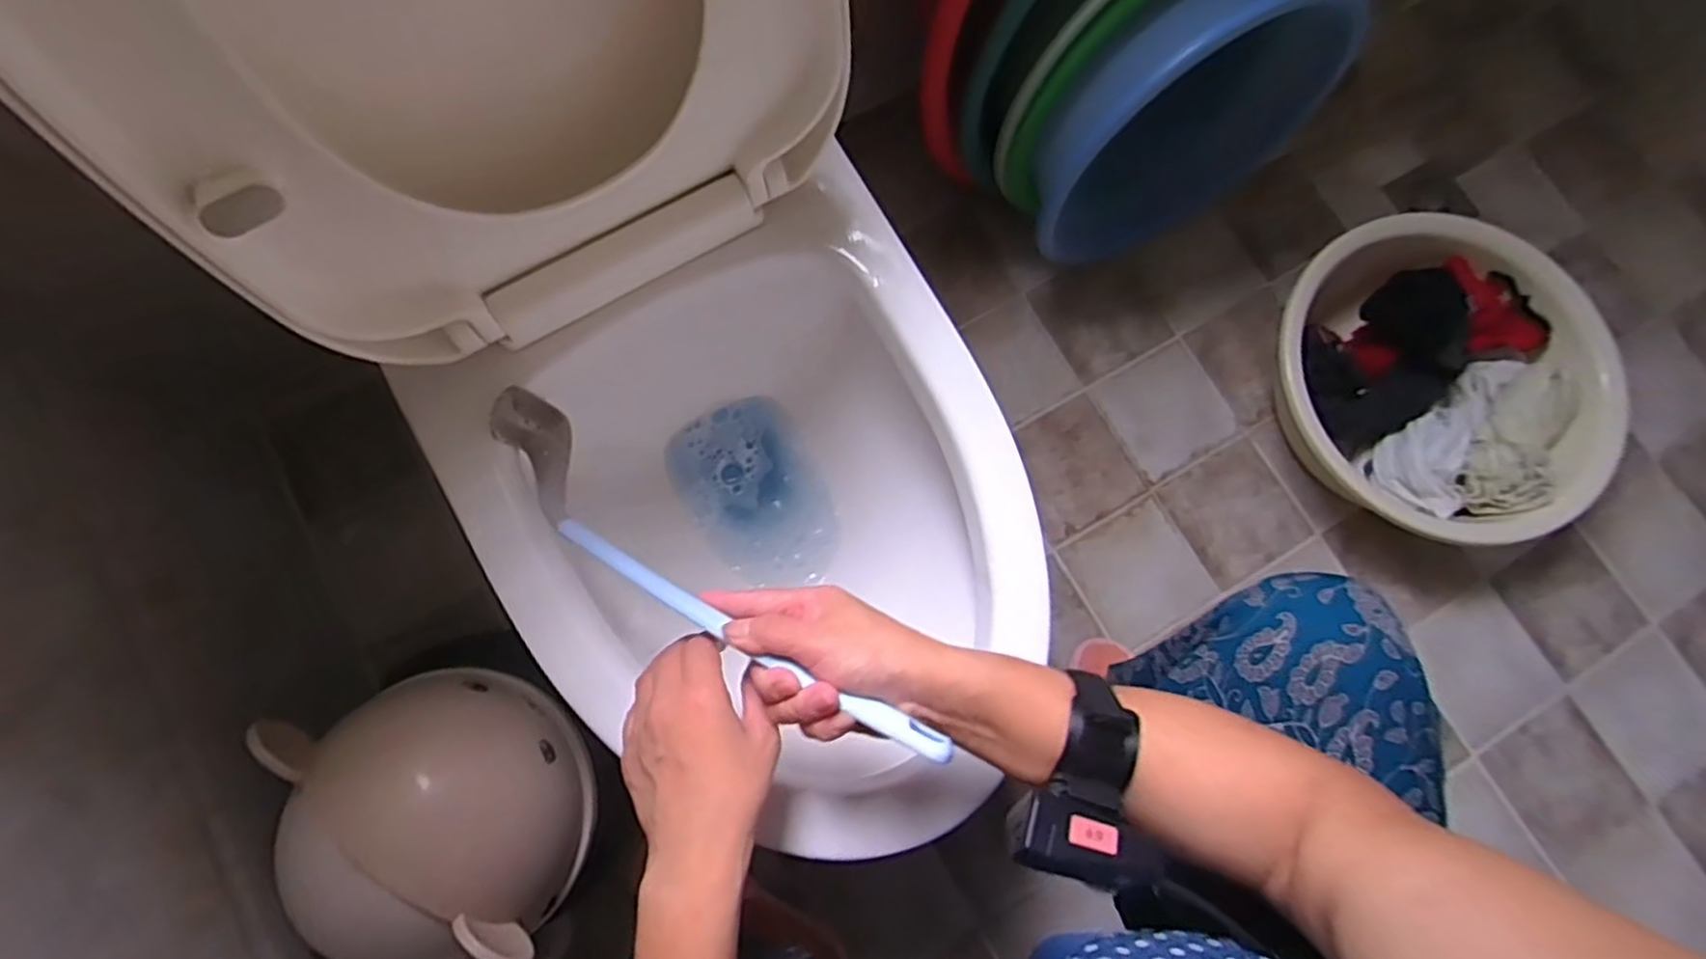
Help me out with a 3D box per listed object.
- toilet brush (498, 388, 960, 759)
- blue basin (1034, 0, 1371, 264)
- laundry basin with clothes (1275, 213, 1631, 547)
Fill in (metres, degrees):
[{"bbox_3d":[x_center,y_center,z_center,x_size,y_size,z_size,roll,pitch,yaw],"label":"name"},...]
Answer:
[{"bbox_3d":[-0.100,0.053,0.452,0.372,0.052,0.060,31,80,27],"label":"toilet brush"},{"bbox_3d":[0.364,-0.390,0.828,0.343,0.310,0.112,-27,80,-7],"label":"blue basin"},{"bbox_3d":[0.681,-0.113,0.869,0.386,0.131,0.341,15,78,1],"label":"laundry basin with clothes"}]

